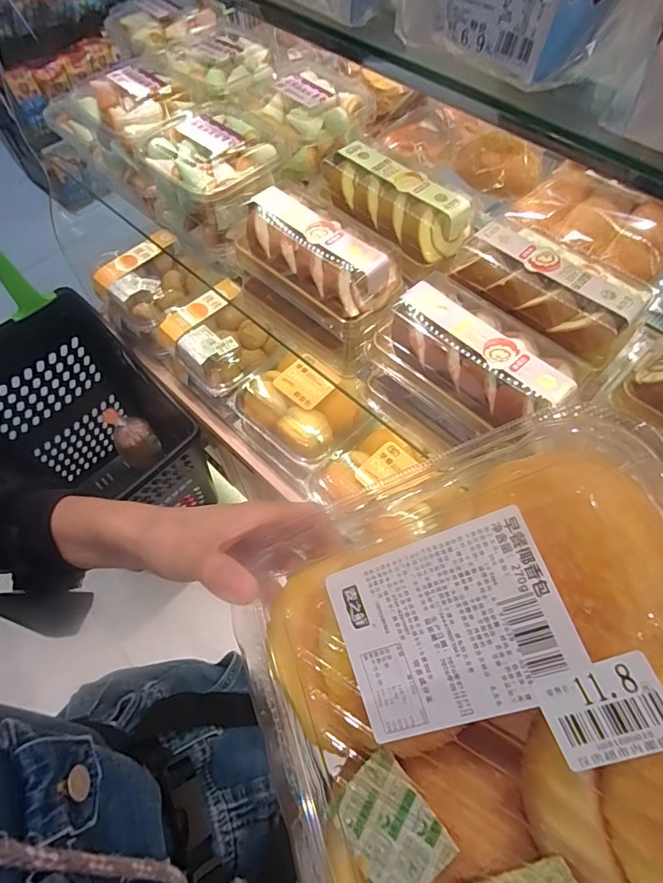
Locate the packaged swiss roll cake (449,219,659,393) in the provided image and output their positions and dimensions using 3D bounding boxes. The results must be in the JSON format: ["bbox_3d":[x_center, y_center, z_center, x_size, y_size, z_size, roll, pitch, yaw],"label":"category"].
[{"bbox_3d":[0.218,-0.156,0.486,0.199,0.056,0.068,36,68,18],"label":"packaged swiss roll cake"}]

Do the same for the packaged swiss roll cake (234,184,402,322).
[{"bbox_3d":[-0.019,-0.219,0.525,0.194,0.057,0.086,41,70,20],"label":"packaged swiss roll cake"}]

